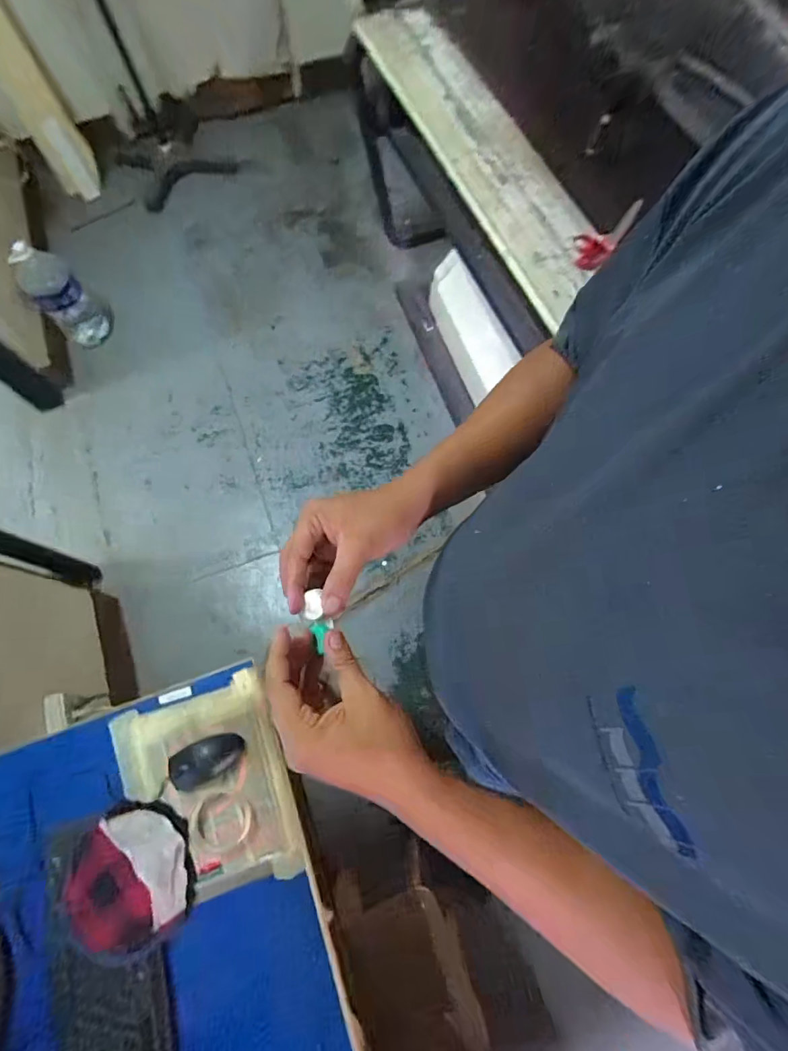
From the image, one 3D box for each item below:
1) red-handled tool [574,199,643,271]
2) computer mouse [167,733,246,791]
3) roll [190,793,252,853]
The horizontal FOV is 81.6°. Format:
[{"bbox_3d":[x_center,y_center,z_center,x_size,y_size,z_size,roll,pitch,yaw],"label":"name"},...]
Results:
[{"bbox_3d":[0.439,-0.607,0.939,0.074,0.023,0.233,36,76,12],"label":"red-handled tool"},{"bbox_3d":[-0.289,0.358,0.701,0.113,0.028,0.061,-28,73,-8],"label":"computer mouse"},{"bbox_3d":[-0.258,0.443,0.683,0.083,0.017,0.077,1,70,-2],"label":"roll"}]

